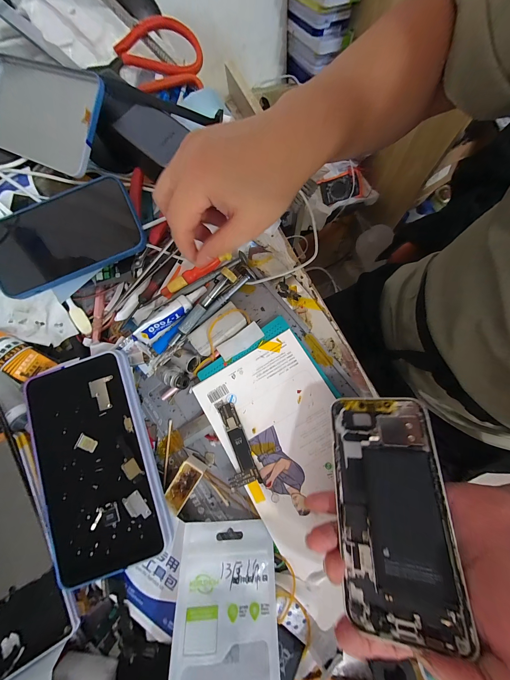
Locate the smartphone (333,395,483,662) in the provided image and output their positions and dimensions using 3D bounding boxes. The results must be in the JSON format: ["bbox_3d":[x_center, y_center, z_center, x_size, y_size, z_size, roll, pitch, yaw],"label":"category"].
[{"bbox_3d":[0.097,0.116,0.174,0.070,0.006,0.142,-6,66,22],"label":"smartphone"}]

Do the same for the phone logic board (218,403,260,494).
[{"bbox_3d":[-0.018,0.101,0.233,0.026,0.004,0.076,-15,79,3],"label":"phone logic board"}]

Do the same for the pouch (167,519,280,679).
[{"bbox_3d":[-0.021,0.231,0.179,0.080,0.010,0.147,4,60,-8],"label":"pouch"}]

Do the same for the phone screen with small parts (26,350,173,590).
[{"bbox_3d":[-0.151,0.111,0.222,0.104,0.010,0.185,-19,81,-2],"label":"phone screen with small parts"}]

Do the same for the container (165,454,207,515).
[{"bbox_3d":[-0.069,0.139,0.232,0.021,0.019,0.045,33,85,10],"label":"container"}]

